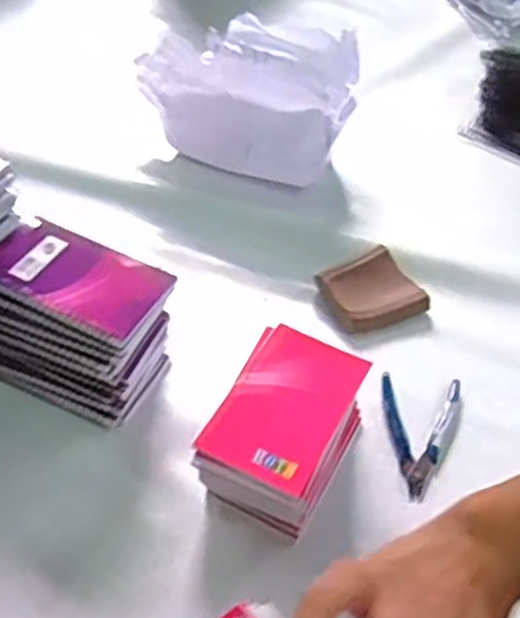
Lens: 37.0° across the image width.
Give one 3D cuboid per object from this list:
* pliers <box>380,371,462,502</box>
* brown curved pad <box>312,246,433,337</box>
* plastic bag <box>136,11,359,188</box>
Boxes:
[{"bbox_3d":[0.130,0.105,0.685,0.069,0.015,0.129,18,47,12],"label":"pliers"},{"bbox_3d":[0.110,-0.018,0.774,0.094,0.021,0.086,-23,52,-25],"label":"brown curved pad"},{"bbox_3d":[0.005,-0.275,0.917,0.227,0.142,0.203,18,47,12],"label":"plastic bag"}]

